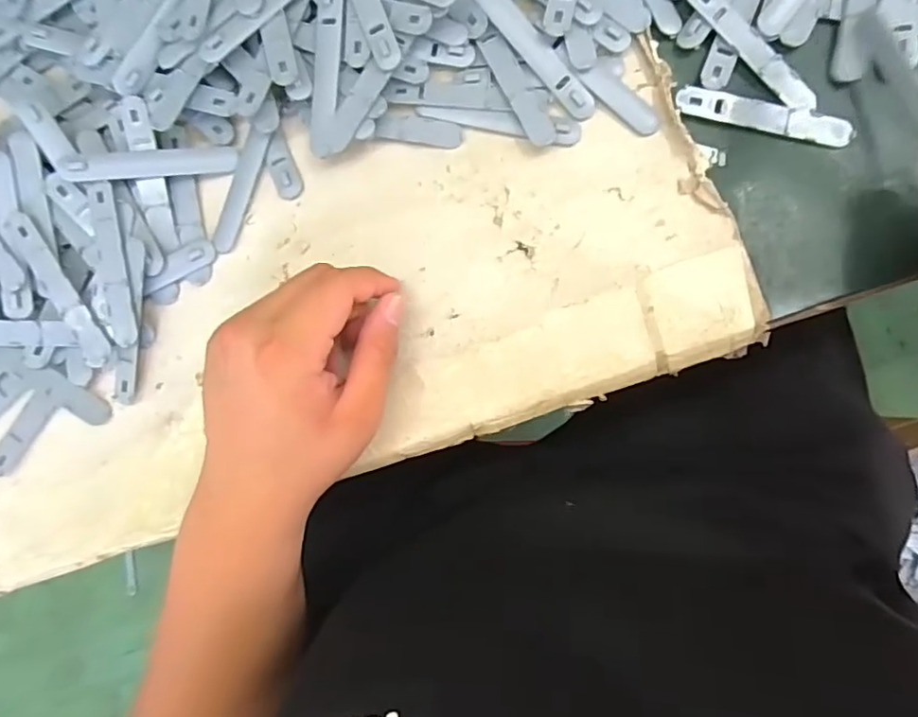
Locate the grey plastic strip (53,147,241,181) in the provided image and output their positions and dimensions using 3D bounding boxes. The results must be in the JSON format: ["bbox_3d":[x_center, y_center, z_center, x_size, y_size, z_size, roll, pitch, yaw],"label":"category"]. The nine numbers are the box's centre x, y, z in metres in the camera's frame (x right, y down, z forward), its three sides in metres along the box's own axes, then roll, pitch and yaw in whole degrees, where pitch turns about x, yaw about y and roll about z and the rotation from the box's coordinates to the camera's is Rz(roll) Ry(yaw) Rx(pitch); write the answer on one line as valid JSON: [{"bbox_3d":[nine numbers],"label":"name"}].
[{"bbox_3d":[-0.176,-0.112,0.328,0.092,0.006,0.016,-9,77,-18],"label":"grey plastic strip"}]

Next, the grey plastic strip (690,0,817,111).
[{"bbox_3d":[0.160,-0.172,0.312,0.016,0.006,0.092,-41,83,1],"label":"grey plastic strip"}]

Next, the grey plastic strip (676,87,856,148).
[{"bbox_3d":[0.167,-0.133,0.312,0.094,0.005,0.016,15,87,6],"label":"grey plastic strip"}]

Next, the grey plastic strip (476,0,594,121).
[{"bbox_3d":[0.041,-0.173,0.319,0.015,0.004,0.095,-40,91,8],"label":"grey plastic strip"}]

